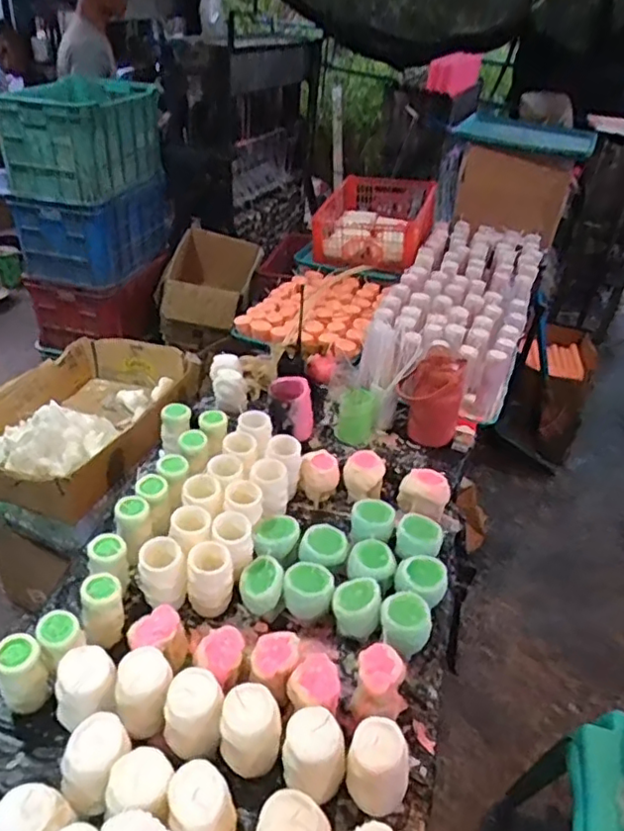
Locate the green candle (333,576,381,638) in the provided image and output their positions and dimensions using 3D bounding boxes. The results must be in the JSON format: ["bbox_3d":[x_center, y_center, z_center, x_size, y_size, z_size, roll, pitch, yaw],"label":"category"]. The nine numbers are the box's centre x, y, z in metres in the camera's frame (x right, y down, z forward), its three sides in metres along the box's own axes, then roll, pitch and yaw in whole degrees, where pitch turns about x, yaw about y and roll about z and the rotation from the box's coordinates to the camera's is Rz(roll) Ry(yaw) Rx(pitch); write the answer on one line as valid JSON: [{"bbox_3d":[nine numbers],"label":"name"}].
[{"bbox_3d":[0.063,0.271,0.885,0.064,0.059,0.068,7,36,3],"label":"green candle"}]

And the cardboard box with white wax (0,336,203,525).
[{"bbox_3d":[-0.502,0.007,1.332,0.376,0.135,0.463,14,37,13],"label":"cardboard box with white wax"}]

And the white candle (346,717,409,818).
[{"bbox_3d":[0.073,0.384,0.676,0.069,0.066,0.069,13,37,12],"label":"white candle"}]

